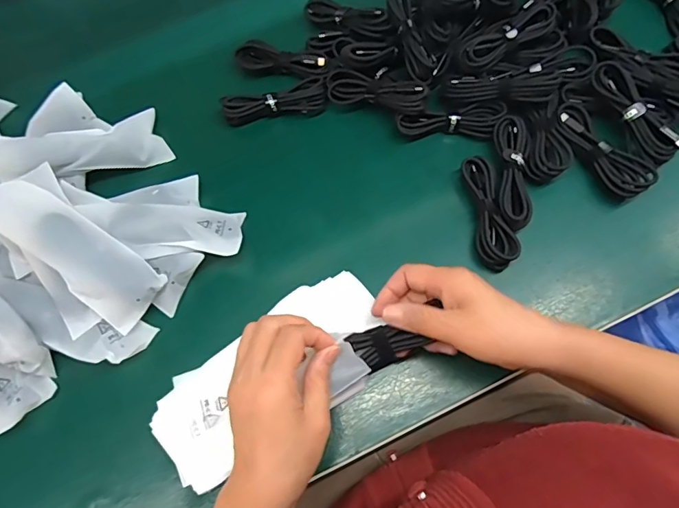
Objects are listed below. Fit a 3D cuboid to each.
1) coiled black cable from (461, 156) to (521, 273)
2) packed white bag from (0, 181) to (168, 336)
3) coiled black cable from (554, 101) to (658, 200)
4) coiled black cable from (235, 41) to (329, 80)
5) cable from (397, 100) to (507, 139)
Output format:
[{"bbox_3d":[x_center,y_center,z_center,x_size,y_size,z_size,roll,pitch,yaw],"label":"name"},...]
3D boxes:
[{"bbox_3d":[0.137,-0.041,0.415,0.031,0.025,0.110,-6,69,1],"label":"coiled black cable"},{"bbox_3d":[-0.227,-0.003,0.385,0.154,0.015,0.056,41,76,-6],"label":"packed white bag"},{"bbox_3d":[0.250,-0.101,0.431,0.037,0.019,0.109,-31,71,-8],"label":"coiled black cable"},{"bbox_3d":[-0.064,-0.210,0.496,0.101,0.019,0.027,11,71,7],"label":"coiled black cable"},{"bbox_3d":[0.112,-0.137,0.454,0.102,0.019,0.034,1,70,4],"label":"cable"}]

